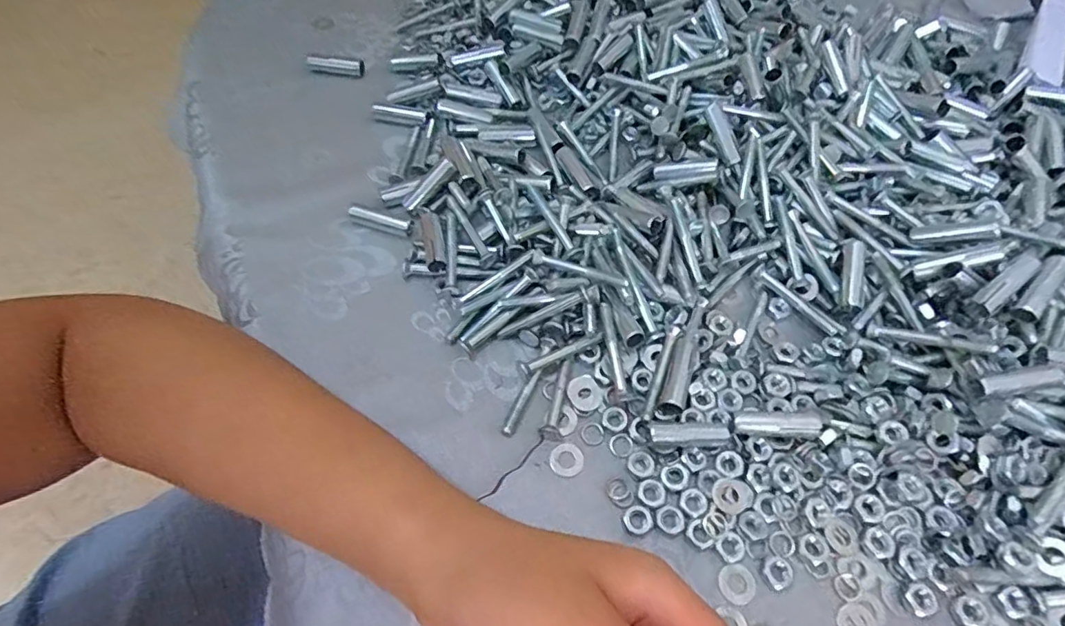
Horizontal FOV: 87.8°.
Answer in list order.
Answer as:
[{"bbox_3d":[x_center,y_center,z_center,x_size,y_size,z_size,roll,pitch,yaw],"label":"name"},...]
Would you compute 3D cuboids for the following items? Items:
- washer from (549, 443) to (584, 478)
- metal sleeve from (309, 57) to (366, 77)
[{"bbox_3d":[0.017,0.072,0.272,0.017,0.004,0.016,1,59,-2],"label":"washer"},{"bbox_3d":[-0.146,-0.184,0.412,0.040,0.011,0.008,2,59,-2],"label":"metal sleeve"}]

